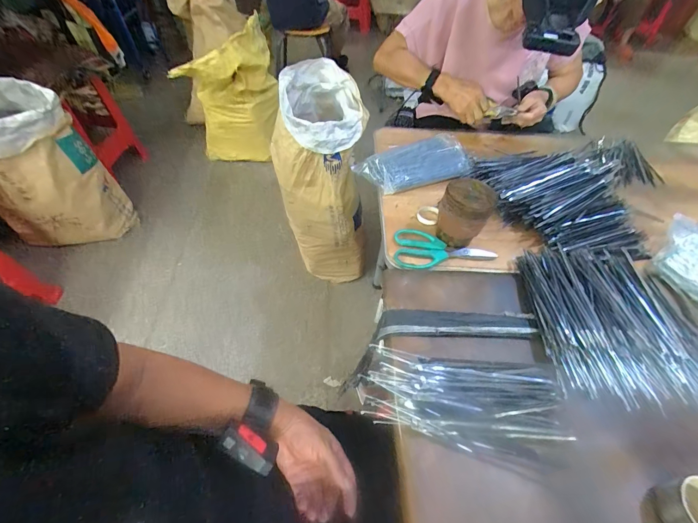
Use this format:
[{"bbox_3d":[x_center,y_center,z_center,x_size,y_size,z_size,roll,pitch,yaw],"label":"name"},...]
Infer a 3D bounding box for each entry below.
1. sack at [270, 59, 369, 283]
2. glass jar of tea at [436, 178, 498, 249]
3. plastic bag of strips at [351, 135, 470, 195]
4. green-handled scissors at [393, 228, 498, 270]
[{"bbox_3d":[-0.090,-0.236,1.163,0.289,0.660,0.321,0,51,-5],"label":"sack"},{"bbox_3d":[0.207,-0.083,0.612,0.086,0.109,0.093,2,51,-3],"label":"glass jar of tea"},{"bbox_3d":[0.150,-0.218,0.747,0.254,0.042,0.111,-18,55,-18],"label":"plastic bag of strips"},{"bbox_3d":[0.175,-0.028,0.626,0.186,0.014,0.089,-4,52,-8],"label":"green-handled scissors"}]

